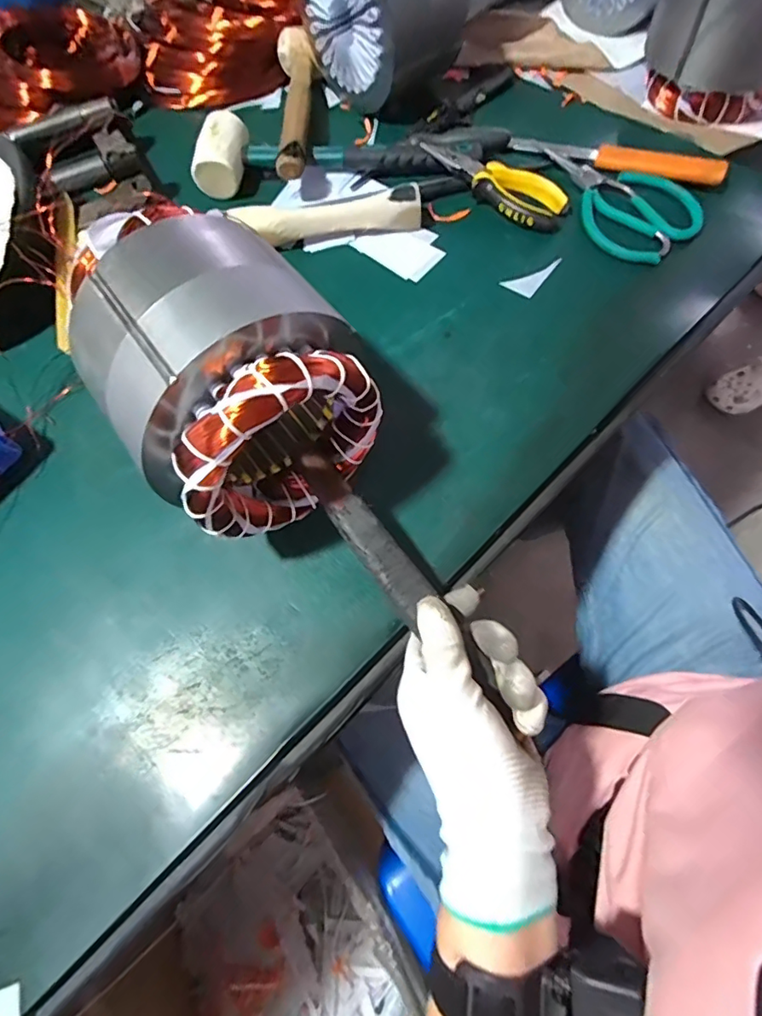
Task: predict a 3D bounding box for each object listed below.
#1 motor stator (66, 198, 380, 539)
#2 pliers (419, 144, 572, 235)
[{"bbox_3d":[-0.106,-0.084,0.337,0.124,0.144,0.178,-38,70,-13],"label":"motor stator"},{"bbox_3d":[0.109,-0.318,0.496,0.153,0.013,0.051,29,71,14],"label":"pliers"}]

